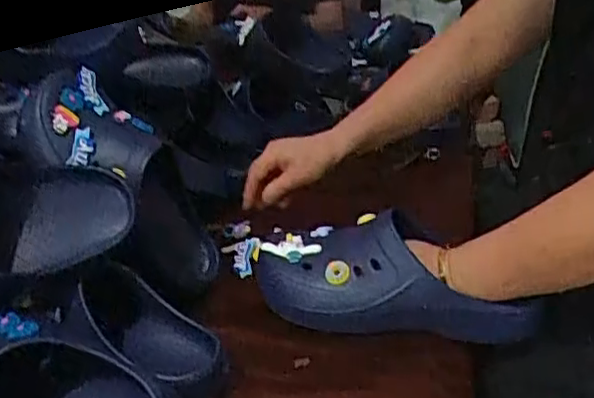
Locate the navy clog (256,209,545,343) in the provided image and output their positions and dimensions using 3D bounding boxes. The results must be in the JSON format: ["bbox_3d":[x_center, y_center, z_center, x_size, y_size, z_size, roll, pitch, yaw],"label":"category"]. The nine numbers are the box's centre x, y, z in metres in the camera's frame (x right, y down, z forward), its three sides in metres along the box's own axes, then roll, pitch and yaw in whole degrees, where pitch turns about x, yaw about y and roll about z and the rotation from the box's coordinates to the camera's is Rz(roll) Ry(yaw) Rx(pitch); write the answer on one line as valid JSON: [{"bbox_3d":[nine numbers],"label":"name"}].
[{"bbox_3d":[0.094,0.073,0.666,0.281,0.094,0.098,5,28,15],"label":"navy clog"}]

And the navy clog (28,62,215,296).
[{"bbox_3d":[-0.176,-0.013,0.706,0.105,0.271,0.105,-23,19,25],"label":"navy clog"}]

